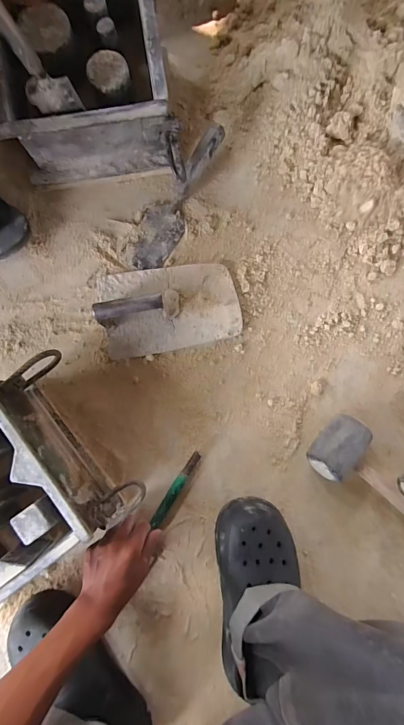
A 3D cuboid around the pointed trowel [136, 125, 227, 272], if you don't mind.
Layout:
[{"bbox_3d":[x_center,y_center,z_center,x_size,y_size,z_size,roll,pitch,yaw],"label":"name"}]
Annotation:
[{"bbox_3d":[-0.047,-0.283,0.570,0.073,0.053,0.265,26,89,0],"label":"pointed trowel"}]

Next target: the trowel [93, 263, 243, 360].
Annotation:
[{"bbox_3d":[-0.053,-0.095,0.544,0.223,0.073,0.143,-11,89,-1],"label":"trowel"}]

